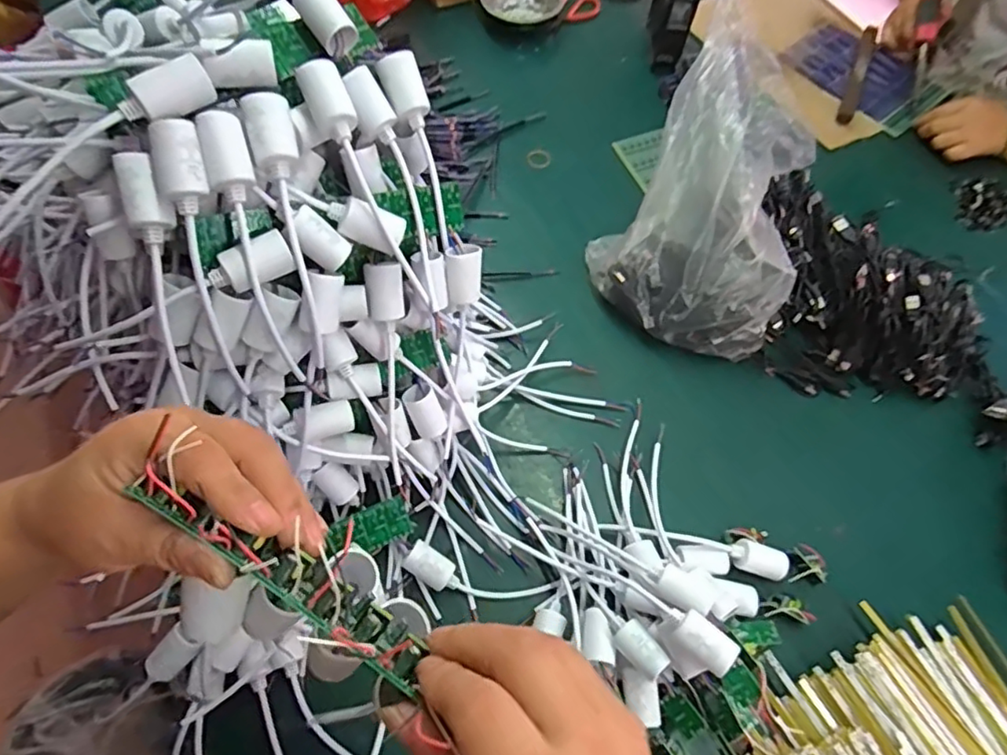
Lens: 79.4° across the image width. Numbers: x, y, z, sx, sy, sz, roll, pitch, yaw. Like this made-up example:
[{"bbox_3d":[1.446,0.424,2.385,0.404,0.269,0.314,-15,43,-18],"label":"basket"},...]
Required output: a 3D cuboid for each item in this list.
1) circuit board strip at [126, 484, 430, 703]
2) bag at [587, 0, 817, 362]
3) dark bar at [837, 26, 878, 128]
[{"bbox_3d":[-0.090,0.083,0.251,0.135,0.022,0.022,31,64,5],"label":"circuit board strip"},{"bbox_3d":[0.230,-0.211,0.681,0.205,0.207,0.295,18,62,7],"label":"bag"},{"bbox_3d":[0.546,-0.469,0.938,0.022,0.024,0.230,22,63,9],"label":"dark bar"}]

